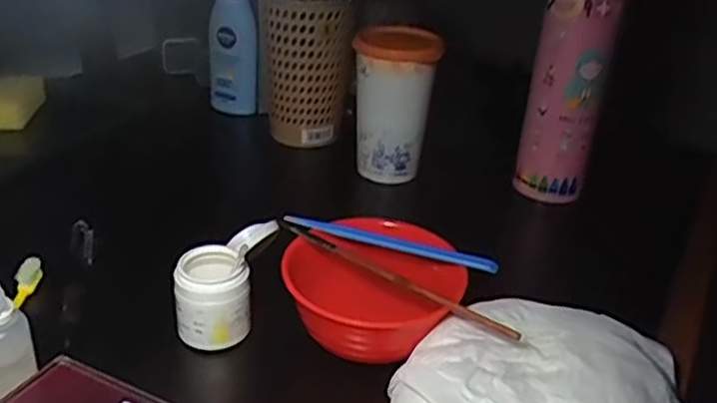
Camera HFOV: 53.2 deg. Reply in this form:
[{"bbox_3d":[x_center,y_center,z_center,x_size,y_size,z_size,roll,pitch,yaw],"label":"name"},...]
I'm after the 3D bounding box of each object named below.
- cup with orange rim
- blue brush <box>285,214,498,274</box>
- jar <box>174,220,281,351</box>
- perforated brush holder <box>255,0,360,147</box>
[{"bbox_3d":[0.031,-0.086,0.640,0.069,0.128,0.075,4,29,-2],"label":"cup with orange rim"},{"bbox_3d":[0.018,0.025,0.460,0.141,0.008,0.009,14,30,15],"label":"blue brush"},{"bbox_3d":[-0.084,0.054,0.455,0.048,0.056,0.071,8,29,6],"label":"jar"},{"bbox_3d":[-0.053,-0.135,0.704,0.091,0.141,0.077,1,29,-7],"label":"perforated brush holder"}]

